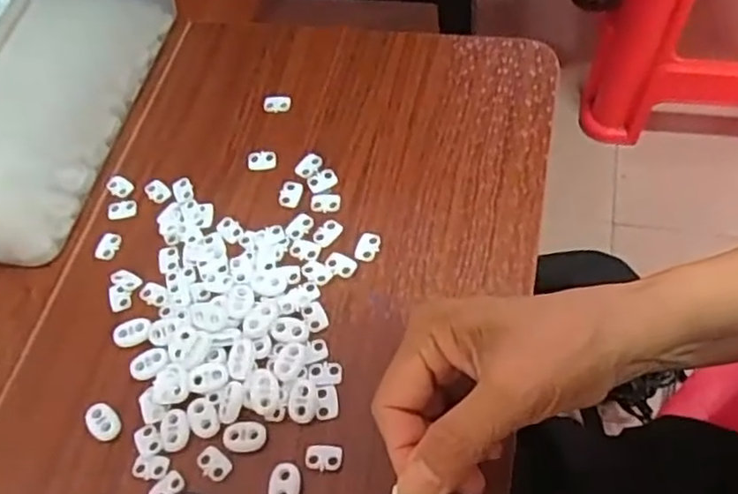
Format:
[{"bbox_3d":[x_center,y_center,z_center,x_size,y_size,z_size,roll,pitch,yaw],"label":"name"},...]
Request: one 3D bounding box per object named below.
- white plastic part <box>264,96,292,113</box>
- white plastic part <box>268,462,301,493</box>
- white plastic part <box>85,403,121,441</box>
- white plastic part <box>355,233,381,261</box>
[{"bbox_3d":[-0.065,-0.102,0.497,0.020,0.005,0.011,-7,58,-1],"label":"white plastic part"},{"bbox_3d":[-0.043,0.121,0.353,0.016,0.004,0.022,-1,58,3],"label":"white plastic part"},{"bbox_3d":[-0.147,0.097,0.386,0.022,0.007,0.016,36,66,23],"label":"white plastic part"},{"bbox_3d":[-0.001,-0.001,0.424,0.013,0.004,0.018,13,60,12],"label":"white plastic part"}]

